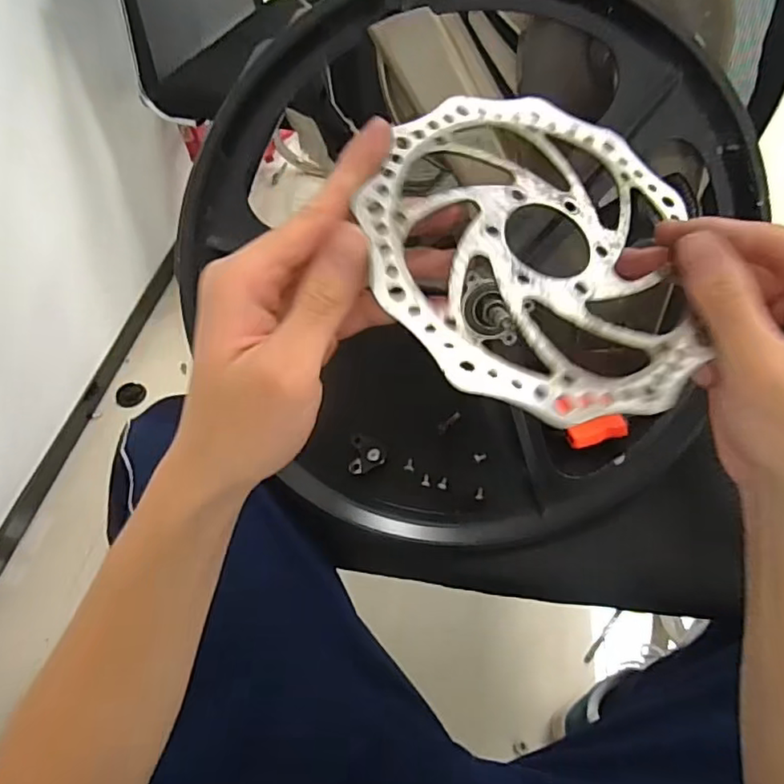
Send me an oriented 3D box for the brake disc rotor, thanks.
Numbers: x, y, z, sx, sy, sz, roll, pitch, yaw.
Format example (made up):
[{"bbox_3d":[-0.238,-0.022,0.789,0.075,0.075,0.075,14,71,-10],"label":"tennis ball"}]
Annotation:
[{"bbox_3d":[0.058,-0.062,0.233,0.136,0.006,0.150,13,65,-9],"label":"brake disc rotor"}]

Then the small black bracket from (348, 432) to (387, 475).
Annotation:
[{"bbox_3d":[-0.021,0.057,0.522,0.031,0.007,0.038,2,52,2],"label":"small black bracket"}]

